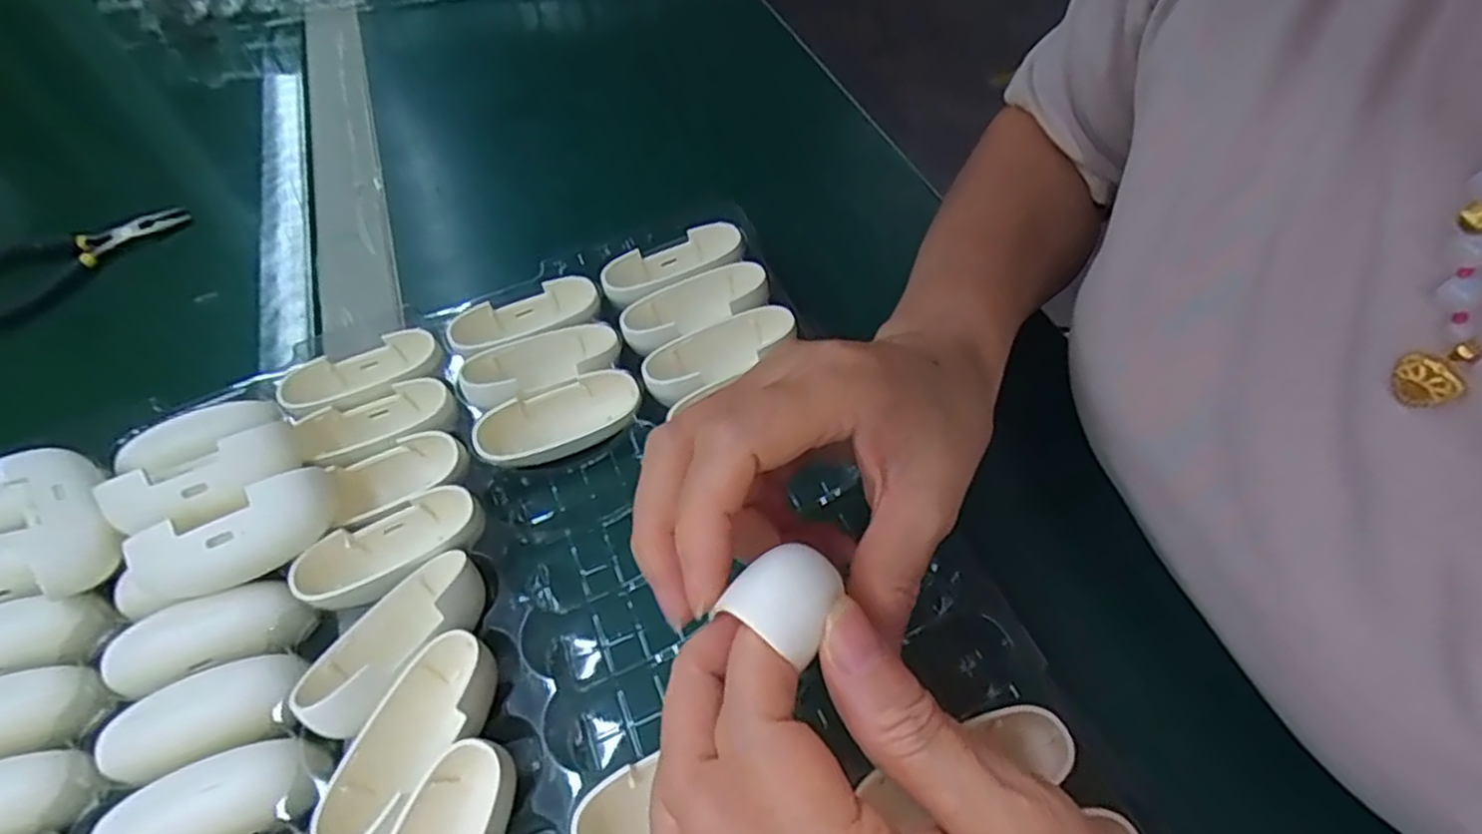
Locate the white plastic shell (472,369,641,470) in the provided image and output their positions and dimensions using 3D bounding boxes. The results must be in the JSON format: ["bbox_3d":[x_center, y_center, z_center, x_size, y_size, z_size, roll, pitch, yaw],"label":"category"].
[{"bbox_3d":[-0.077,0.002,0.312,0.067,0.025,0.028,-20,55,-10],"label":"white plastic shell"}]

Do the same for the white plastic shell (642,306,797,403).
[{"bbox_3d":[-0.010,-0.028,0.322,0.069,0.018,0.029,-27,57,-14],"label":"white plastic shell"}]

